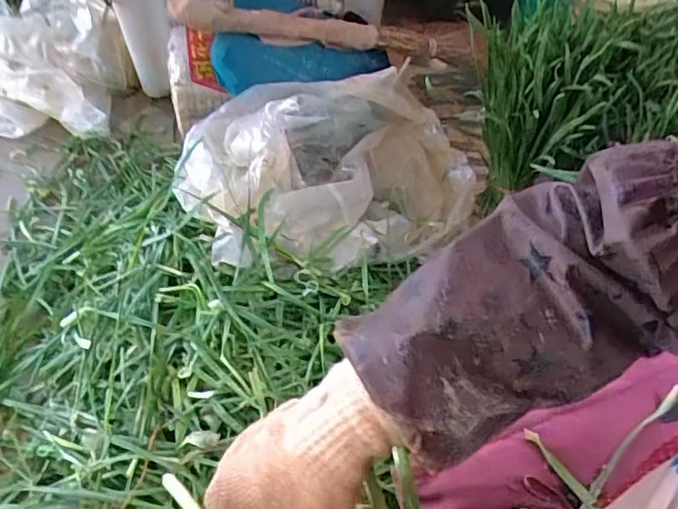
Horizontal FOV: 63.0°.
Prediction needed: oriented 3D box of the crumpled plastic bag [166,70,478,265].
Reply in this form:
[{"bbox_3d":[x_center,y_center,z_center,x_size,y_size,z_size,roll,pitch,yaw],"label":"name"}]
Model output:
[{"bbox_3d":[-0.003,-0.125,0.974,0.528,0.187,0.358,-10,51,-11],"label":"crumpled plastic bag"}]

